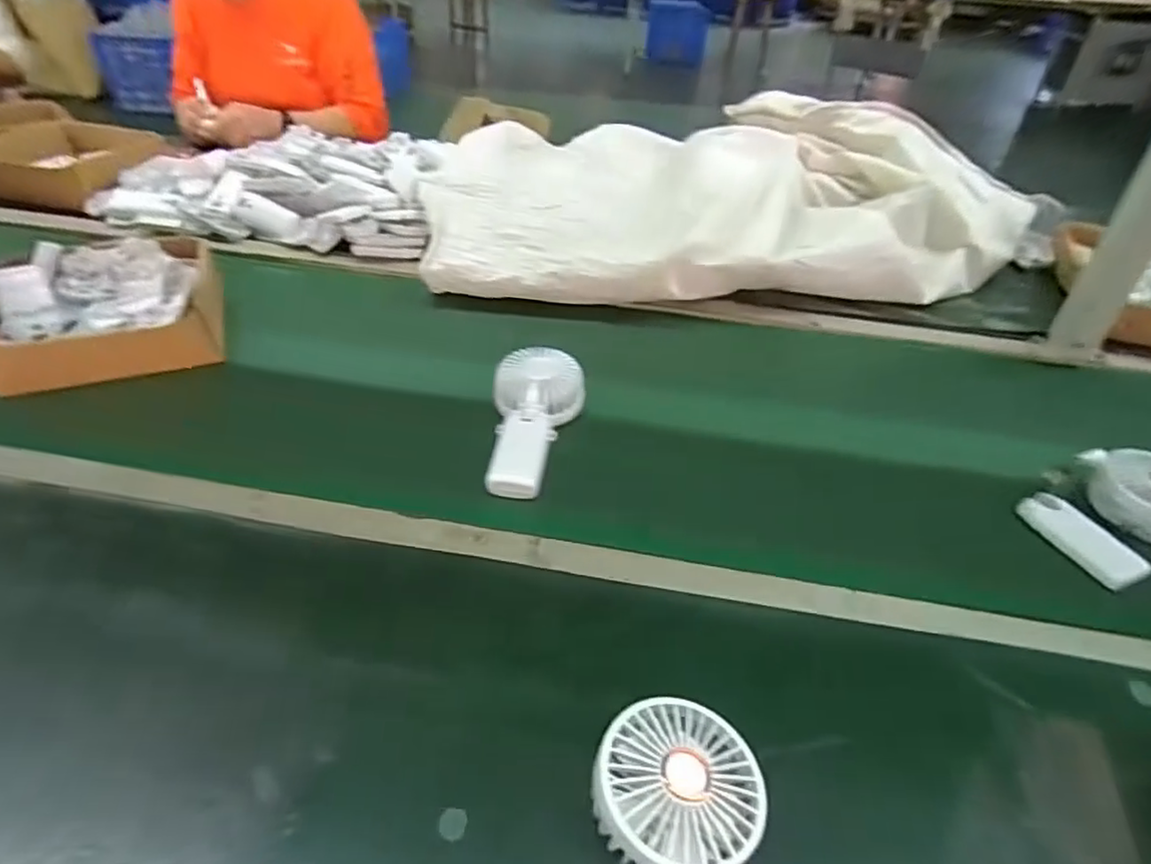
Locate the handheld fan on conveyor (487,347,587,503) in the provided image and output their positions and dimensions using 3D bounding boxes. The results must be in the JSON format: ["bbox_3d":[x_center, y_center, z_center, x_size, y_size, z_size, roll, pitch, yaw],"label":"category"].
[{"bbox_3d":[-0.036,-0.016,0.618,0.085,0.036,0.173,3,42,-2],"label":"handheld fan on conveyor"}]

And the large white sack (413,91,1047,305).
[{"bbox_3d":[0.218,-0.337,0.907,0.833,0.163,0.350,2,40,-3],"label":"large white sack"}]

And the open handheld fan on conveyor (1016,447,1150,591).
[{"bbox_3d":[0.475,0.067,0.567,0.139,0.056,0.108,-22,48,-25],"label":"open handheld fan on conveyor"}]

